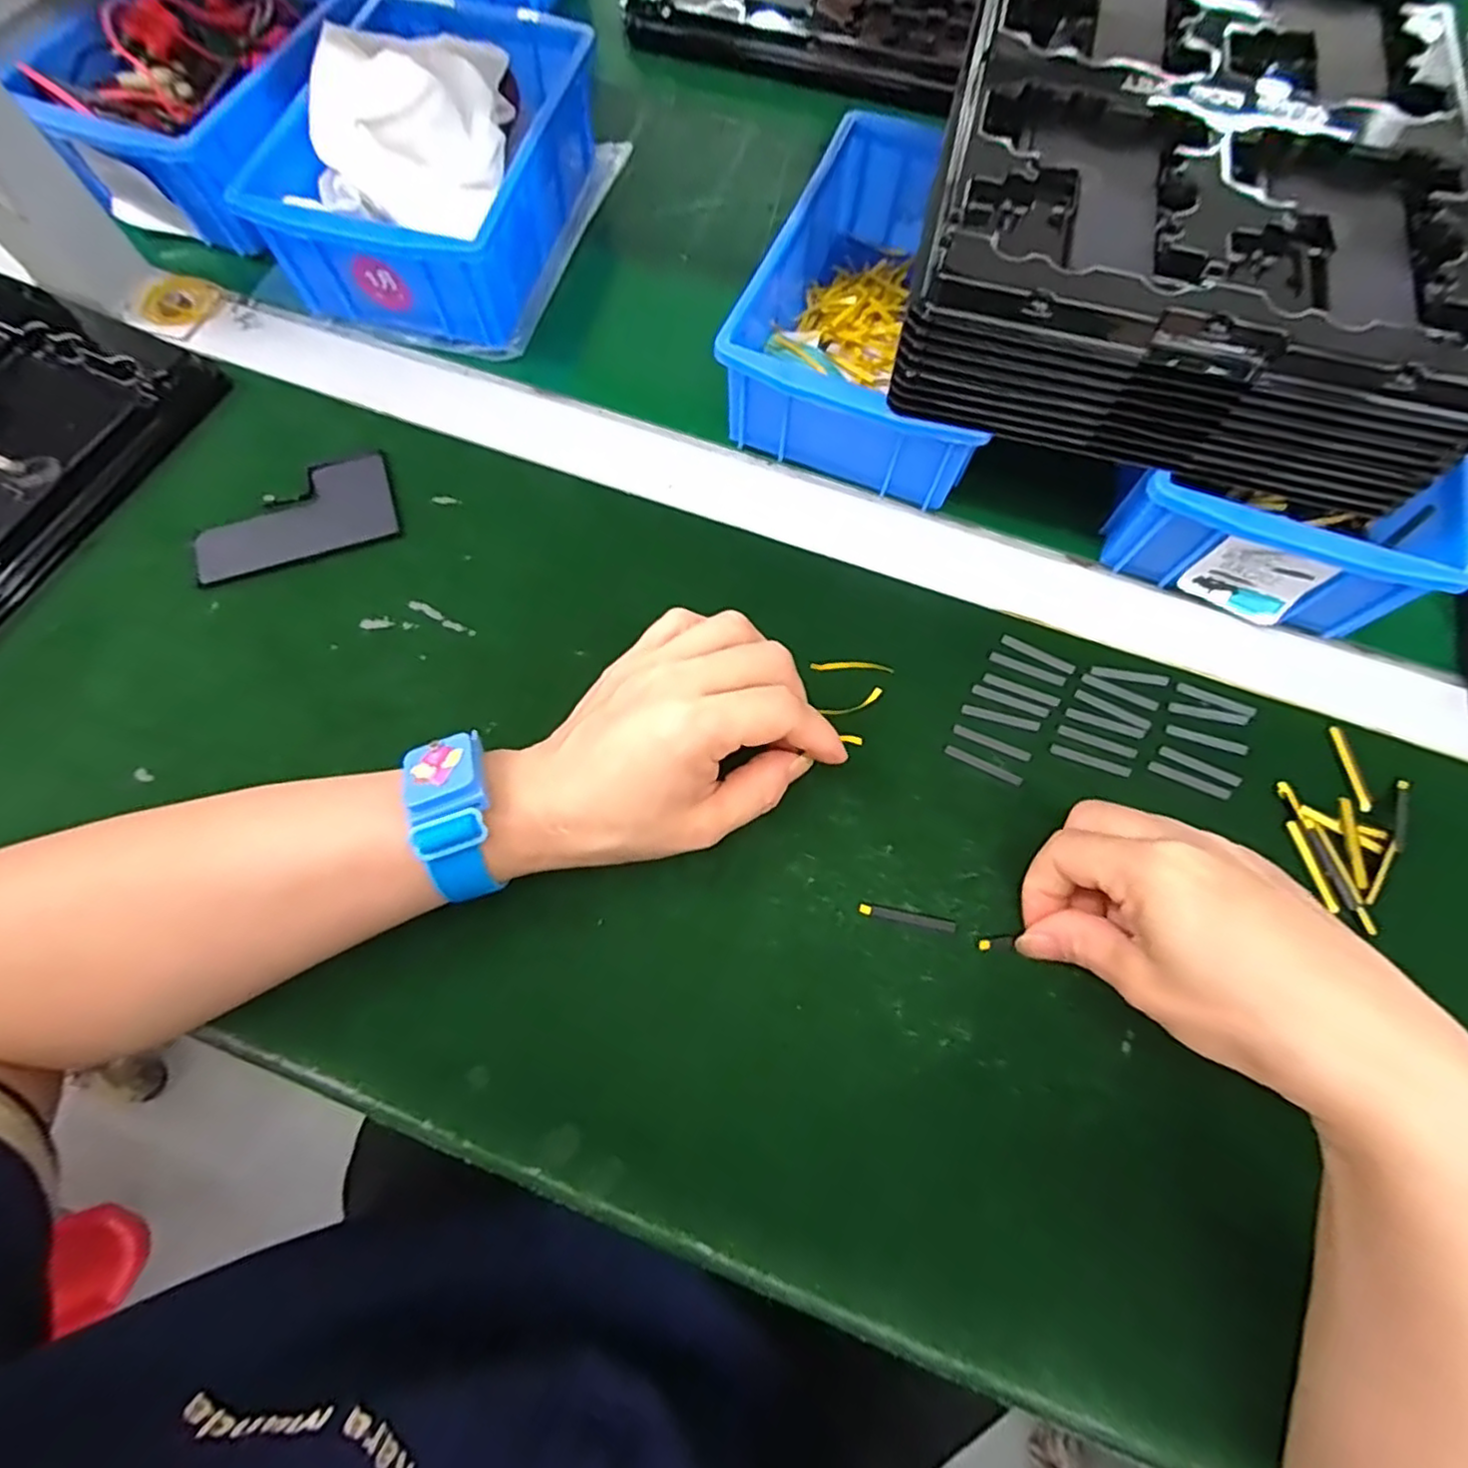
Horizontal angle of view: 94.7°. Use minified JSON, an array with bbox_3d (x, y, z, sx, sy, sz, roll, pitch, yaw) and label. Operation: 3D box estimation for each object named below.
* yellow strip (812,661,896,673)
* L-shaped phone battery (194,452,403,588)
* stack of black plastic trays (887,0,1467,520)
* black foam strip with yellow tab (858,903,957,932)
[{"bbox_3d":[0.056,-0.033,0.321,0.039,0.004,0.007,2,71,0],"label":"yellow strip"},{"bbox_3d":[-0.219,-0.108,0.337,0.094,0.007,0.050,-22,73,-7],"label":"L-shaped phone battery"},{"bbox_3d":[0.204,-0.254,0.308,0.209,0.061,0.279,14,71,4],"label":"stack of black plastic trays"},{"bbox_3d":[0.073,0.076,0.282,0.040,0.004,0.005,10,72,3],"label":"black foam strip with yellow tab"}]

